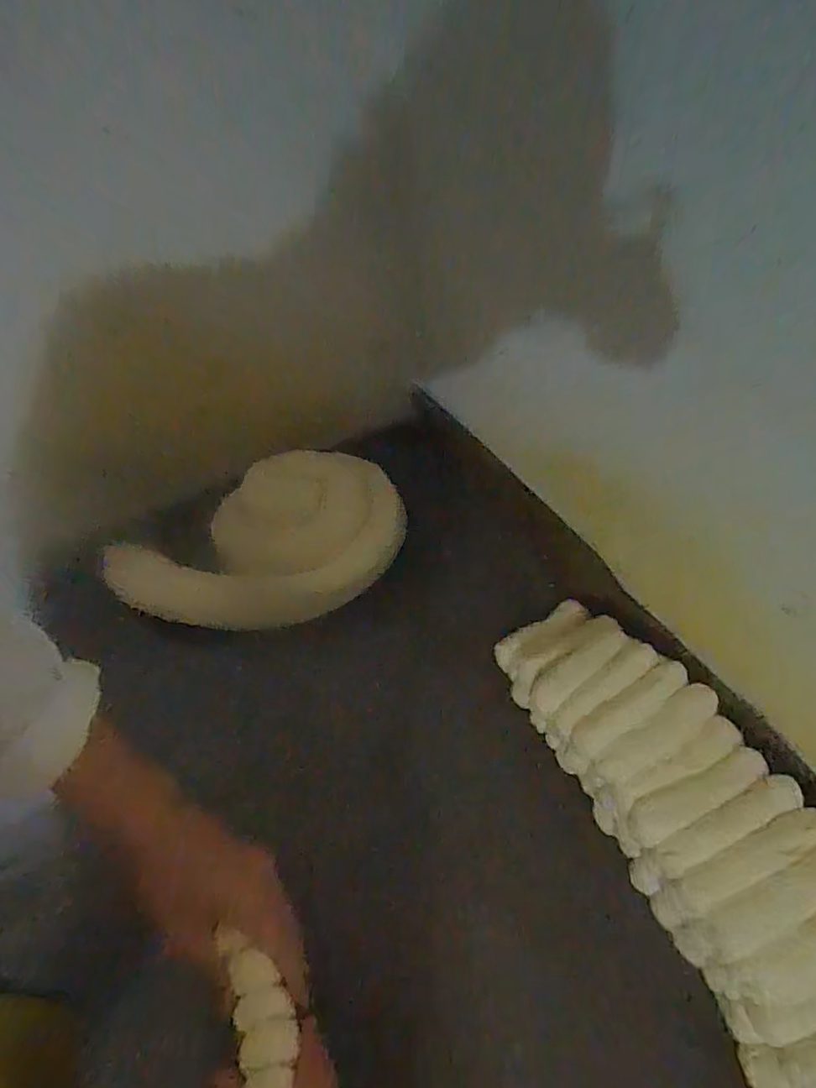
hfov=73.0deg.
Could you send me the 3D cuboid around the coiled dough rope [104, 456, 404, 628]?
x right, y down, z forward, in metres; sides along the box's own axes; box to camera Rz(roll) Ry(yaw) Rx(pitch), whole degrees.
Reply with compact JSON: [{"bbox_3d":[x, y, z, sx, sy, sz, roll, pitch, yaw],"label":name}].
[{"bbox_3d":[-0.178,0.010,0.708,0.348,0.060,0.194,-27,87,-6],"label":"coiled dough rope"}]

